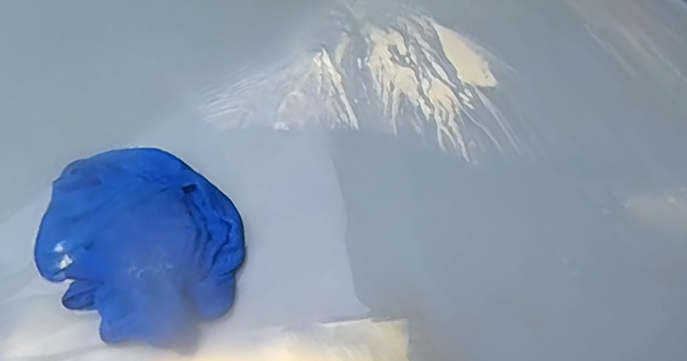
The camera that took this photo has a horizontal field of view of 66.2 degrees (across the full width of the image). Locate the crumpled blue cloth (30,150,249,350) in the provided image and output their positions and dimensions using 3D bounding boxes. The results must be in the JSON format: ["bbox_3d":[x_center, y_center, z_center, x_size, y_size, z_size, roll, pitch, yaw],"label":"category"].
[{"bbox_3d":[-0.167,0.043,0.433,0.196,0.044,0.140,32,57,19],"label":"crumpled blue cloth"}]

